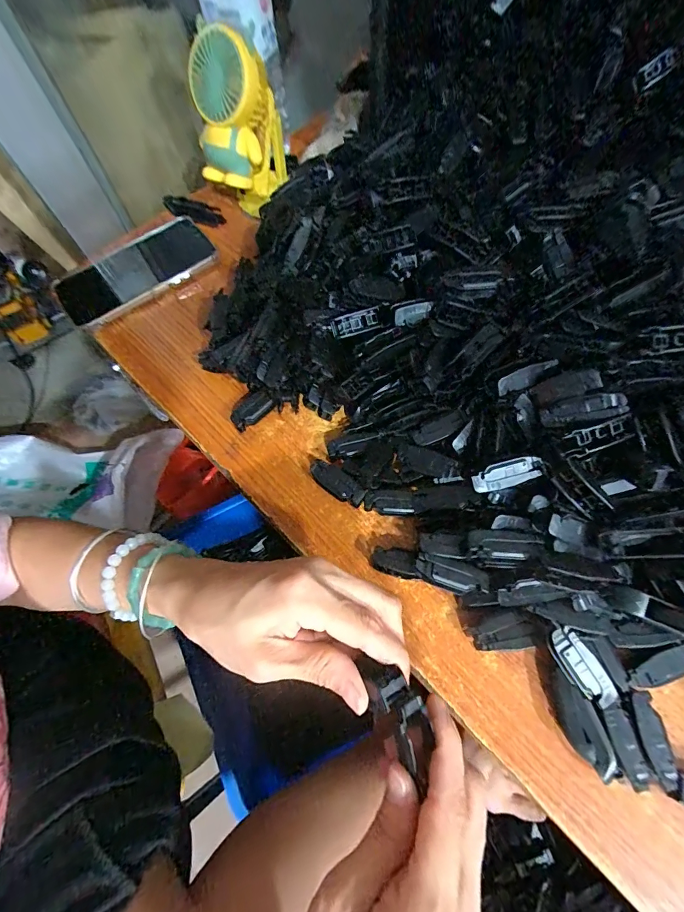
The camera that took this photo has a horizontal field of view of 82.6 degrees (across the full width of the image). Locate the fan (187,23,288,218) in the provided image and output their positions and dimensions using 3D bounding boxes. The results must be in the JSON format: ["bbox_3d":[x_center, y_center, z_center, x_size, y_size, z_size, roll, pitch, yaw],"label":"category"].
[{"bbox_3d":[-0.099,-0.317,0.391,0.077,0.151,0.109,-10,66,-1],"label":"fan"}]

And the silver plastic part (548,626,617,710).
[{"bbox_3d":[0.145,0.128,0.235,0.020,0.005,0.051,-36,86,-13],"label":"silver plastic part"}]

